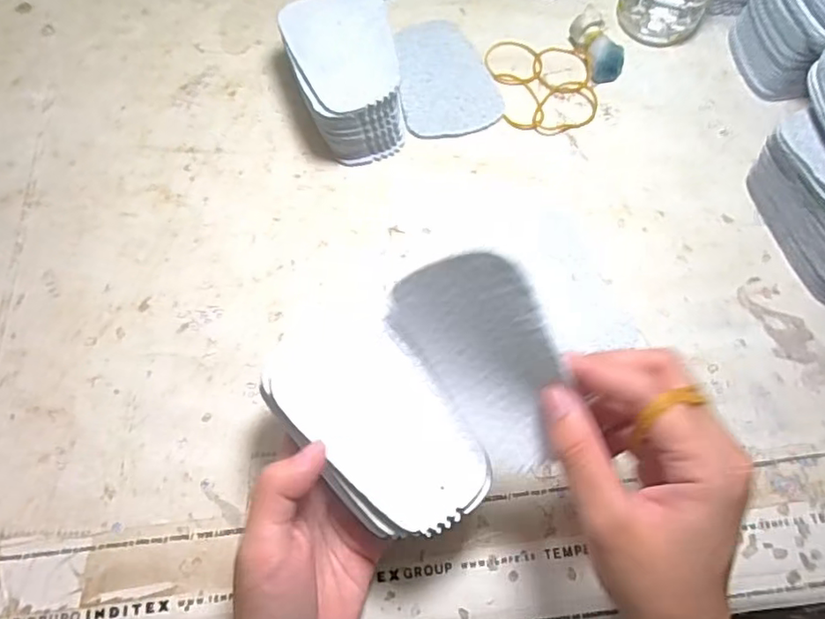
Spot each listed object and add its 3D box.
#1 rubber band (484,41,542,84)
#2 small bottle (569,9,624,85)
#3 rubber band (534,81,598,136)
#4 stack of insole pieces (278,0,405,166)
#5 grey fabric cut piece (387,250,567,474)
[{"bbox_3d":[0.073,-0.180,0.423,0.042,0.004,0.043,0,67,-1],"label":"rubber band"},{"bbox_3d":[0.133,-0.187,0.420,0.022,0.020,0.049,-17,69,-8],"label":"small bottle"},{"bbox_3d":[0.105,-0.142,0.411,0.048,0.004,0.037,-16,74,-5],"label":"rubber band"},{"bbox_3d":[-0.045,-0.155,0.389,0.065,0.047,0.106,-11,68,-6],"label":"stack of insole pieces"},{"bbox_3d":[0.034,0.020,0.247,0.094,0.068,0.011,50,43,-1],"label":"grey fabric cut piece"}]

